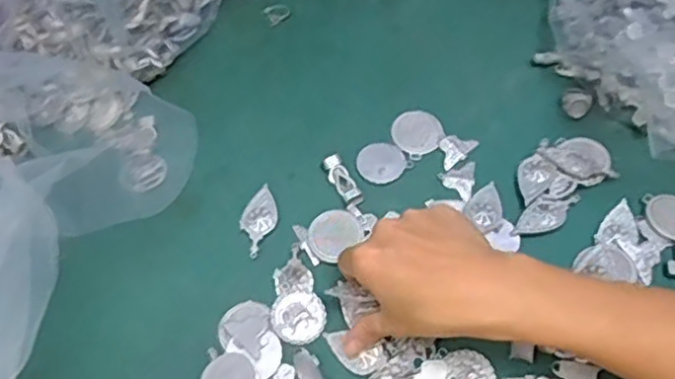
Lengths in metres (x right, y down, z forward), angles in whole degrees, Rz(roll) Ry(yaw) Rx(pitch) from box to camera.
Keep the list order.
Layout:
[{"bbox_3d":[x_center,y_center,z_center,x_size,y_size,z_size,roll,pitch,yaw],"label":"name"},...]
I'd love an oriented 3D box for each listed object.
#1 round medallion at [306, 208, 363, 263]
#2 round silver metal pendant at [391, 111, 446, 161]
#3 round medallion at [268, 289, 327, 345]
[{"bbox_3d":[-0.003,0.032,0.482,0.038,0.007,0.036,0,61,1],"label":"round medallion"},{"bbox_3d":[0.065,-0.047,0.528,0.039,0.004,0.041,0,61,1],"label":"round silver metal pendant"},{"bbox_3d":[-0.027,0.086,0.453,0.037,0.005,0.038,0,61,1],"label":"round medallion"}]

